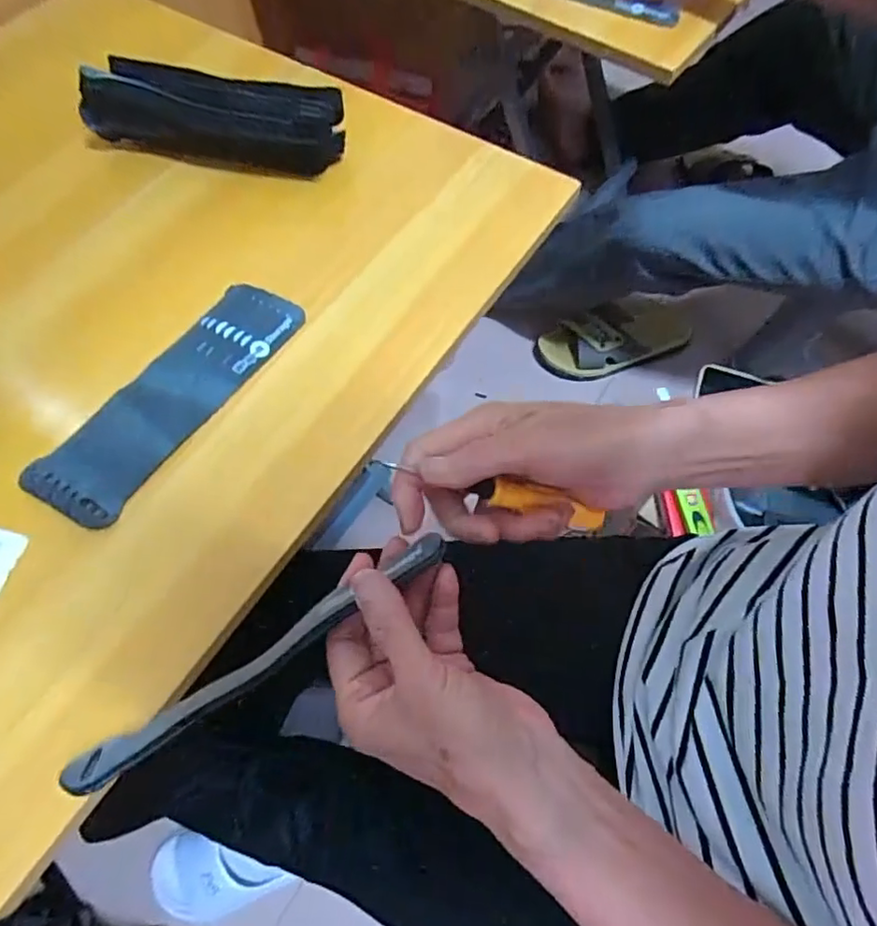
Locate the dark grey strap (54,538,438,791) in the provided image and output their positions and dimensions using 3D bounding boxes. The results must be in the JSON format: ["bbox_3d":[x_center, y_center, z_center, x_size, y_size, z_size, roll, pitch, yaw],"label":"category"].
[{"bbox_3d":[-0.081,0.091,0.270,0.196,0.018,0.020,-33,68,-2],"label":"dark grey strap"}]

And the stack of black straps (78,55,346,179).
[{"bbox_3d":[-0.180,-0.281,0.479,0.206,0.056,0.049,11,65,5],"label":"stack of black straps"}]

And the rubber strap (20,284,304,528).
[{"bbox_3d":[-0.177,-0.047,0.392,0.065,0.009,0.199,31,68,13],"label":"rubber strap"}]

